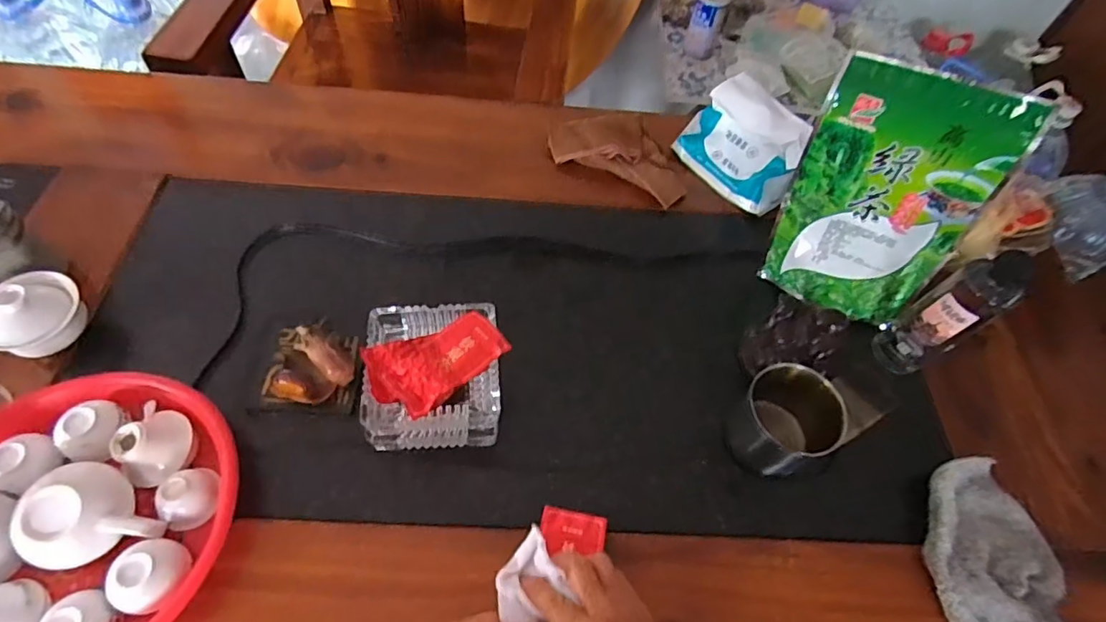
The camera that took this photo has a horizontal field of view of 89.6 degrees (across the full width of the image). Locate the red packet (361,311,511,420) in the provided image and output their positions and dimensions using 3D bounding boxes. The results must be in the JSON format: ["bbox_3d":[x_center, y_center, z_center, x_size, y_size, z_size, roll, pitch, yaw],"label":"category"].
[{"bbox_3d":[-0.103,0.047,0.511,0.123,0.013,0.079,-20,62,-17],"label":"red packet"}]

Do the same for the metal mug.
[{"bbox_3d":[0.221,0.103,0.528,0.083,0.086,0.080,3,58,-4],"label":"metal mug"}]

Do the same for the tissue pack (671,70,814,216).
[{"bbox_3d":[0.254,-0.214,0.722,0.060,0.126,0.157,-10,53,-44],"label":"tissue pack"}]

